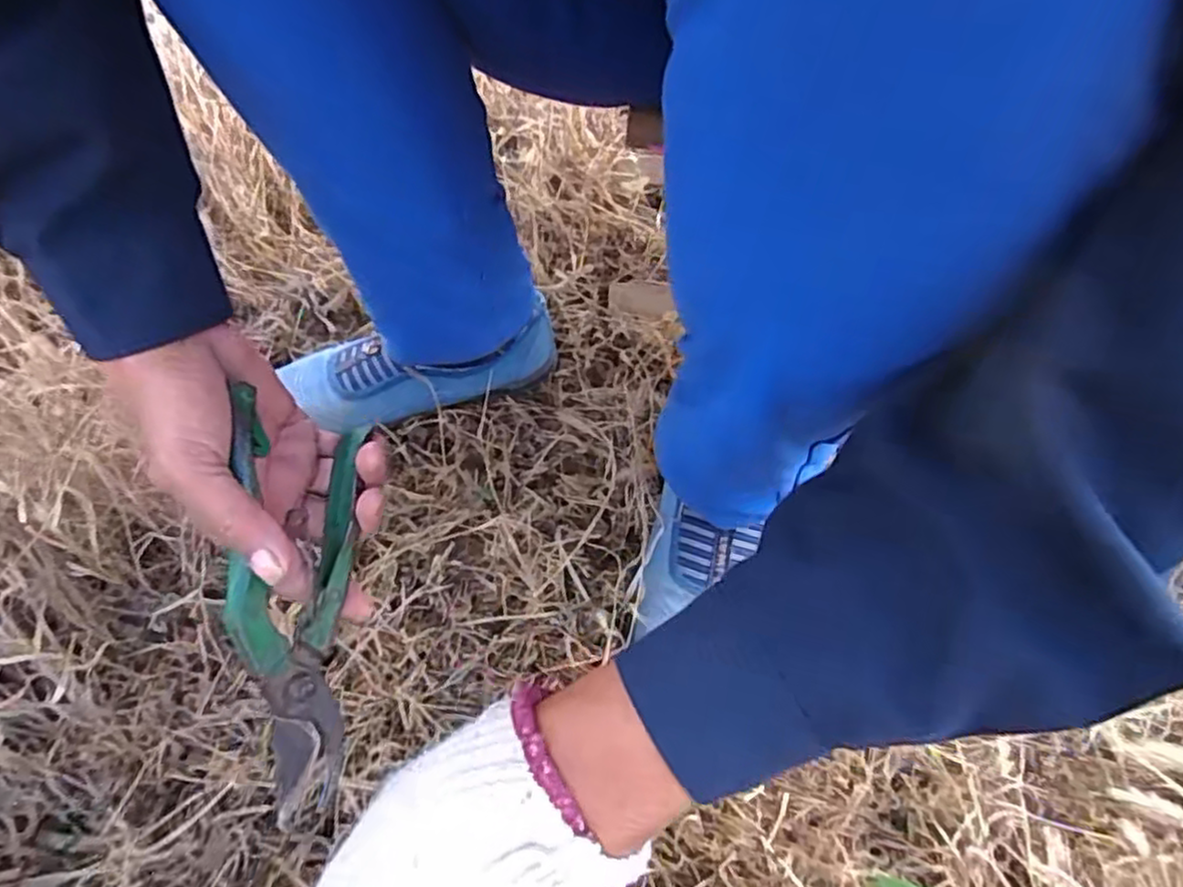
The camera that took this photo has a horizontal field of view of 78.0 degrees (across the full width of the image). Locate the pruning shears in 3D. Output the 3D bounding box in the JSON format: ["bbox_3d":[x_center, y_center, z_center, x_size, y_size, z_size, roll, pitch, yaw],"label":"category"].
[{"bbox_3d":[-0.137,0.077,0.350,0.048,0.070,0.180,-4,83,-7],"label":"pruning shears"}]

